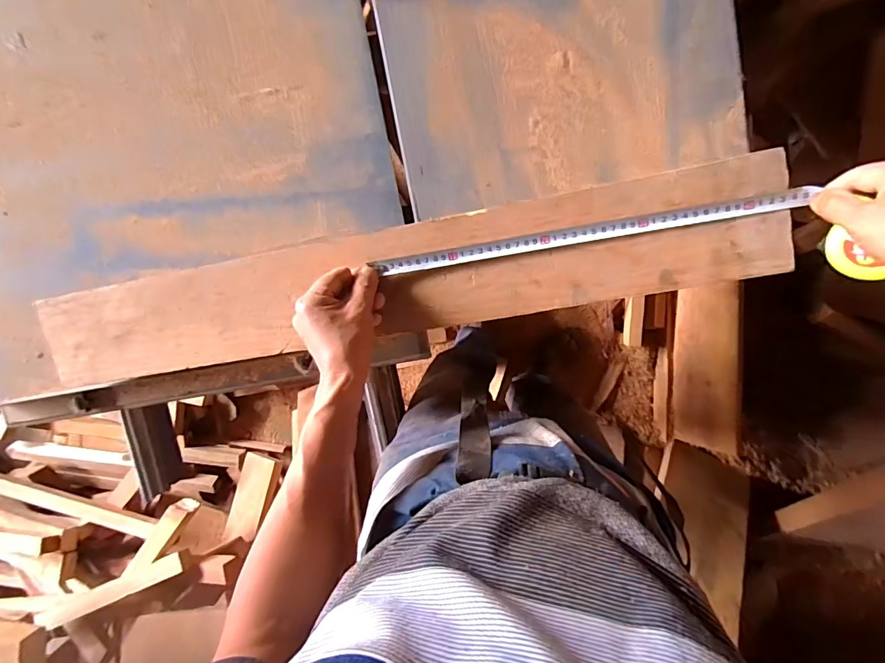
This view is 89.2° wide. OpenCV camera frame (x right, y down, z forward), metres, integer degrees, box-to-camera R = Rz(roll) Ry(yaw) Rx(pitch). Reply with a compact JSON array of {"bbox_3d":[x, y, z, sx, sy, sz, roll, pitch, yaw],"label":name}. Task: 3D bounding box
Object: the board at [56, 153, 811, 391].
[{"bbox_3d":[-0.082,-0.050,0.509,0.860,0.028,0.125,-9,95,10],"label":"board"}]

